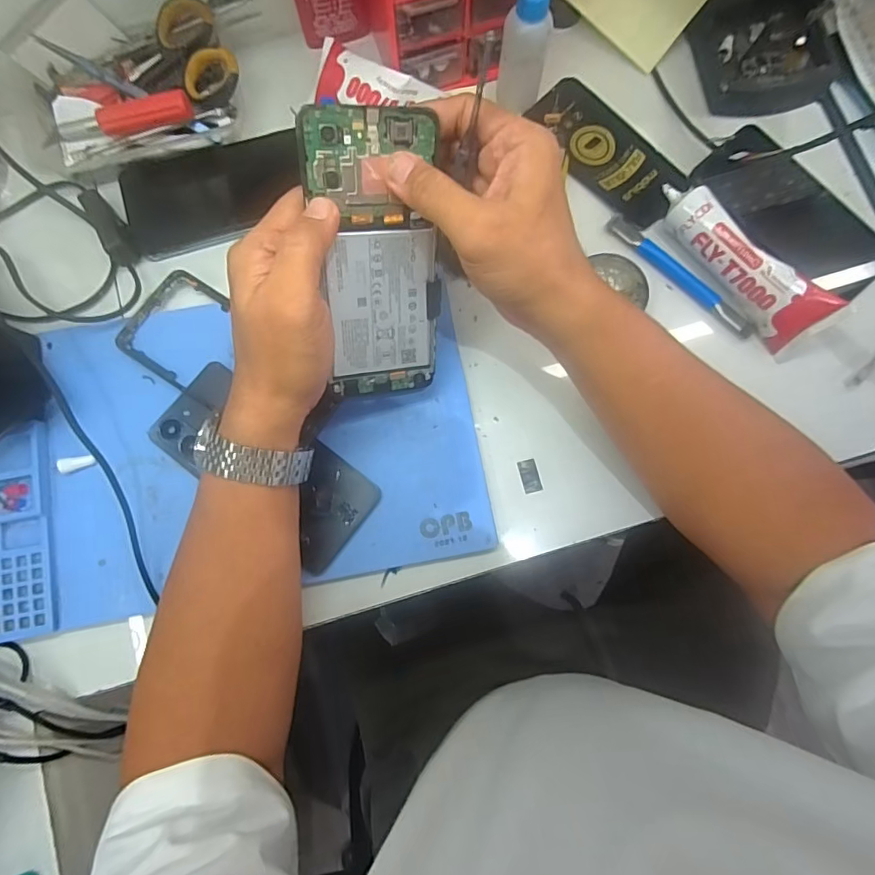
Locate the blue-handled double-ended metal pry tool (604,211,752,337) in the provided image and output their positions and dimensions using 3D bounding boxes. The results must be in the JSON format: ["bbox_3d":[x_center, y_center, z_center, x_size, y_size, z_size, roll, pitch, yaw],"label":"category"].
[{"bbox_3d":[0.189,-0.126,0.393,0.137,0.009,0.012,44,82,6],"label":"blue-handled double-ended metal pry tool"}]

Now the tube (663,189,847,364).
[{"bbox_3d":[0.224,-0.128,0.376,0.029,0.047,0.146,-40,84,-7],"label":"tube"}]

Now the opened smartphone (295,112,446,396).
[{"bbox_3d":[-0.034,-0.099,0.299,0.074,0.161,0.005,-10,36,-17],"label":"opened smartphone"}]

